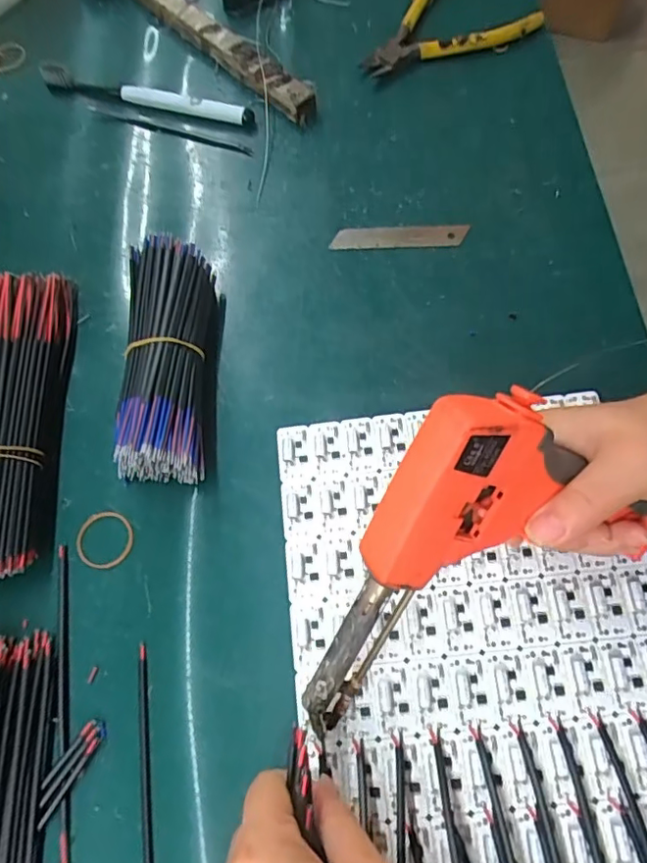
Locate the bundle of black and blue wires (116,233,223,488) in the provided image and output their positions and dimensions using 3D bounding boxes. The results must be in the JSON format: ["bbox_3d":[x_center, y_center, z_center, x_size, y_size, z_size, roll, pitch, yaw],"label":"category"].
[{"bbox_3d":[-0.095,-0.044,0.345,0.050,0.044,0.145,0,70,4],"label":"bundle of black and blue wires"}]

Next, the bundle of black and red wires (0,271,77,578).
[{"bbox_3d":[-0.188,-0.010,0.341,0.042,0.039,0.195,-4,69,2],"label":"bundle of black and red wires"}]

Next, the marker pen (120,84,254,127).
[{"bbox_3d":[-0.108,-0.257,0.437,0.106,0.010,0.013,16,70,9],"label":"marker pen"}]

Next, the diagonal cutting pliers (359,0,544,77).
[{"bbox_3d":[0.097,-0.352,0.467,0.158,0.029,0.090,-21,69,-6],"label":"diagonal cutting pliers"}]

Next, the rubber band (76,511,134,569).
[{"bbox_3d":[-0.128,0.063,0.330,0.034,0.004,0.033,-1,70,3],"label":"rubber band"}]

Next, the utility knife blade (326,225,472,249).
[{"bbox_3d":[0.055,-0.140,0.401,0.095,0.004,0.017,-2,68,2],"label":"utility knife blade"}]

